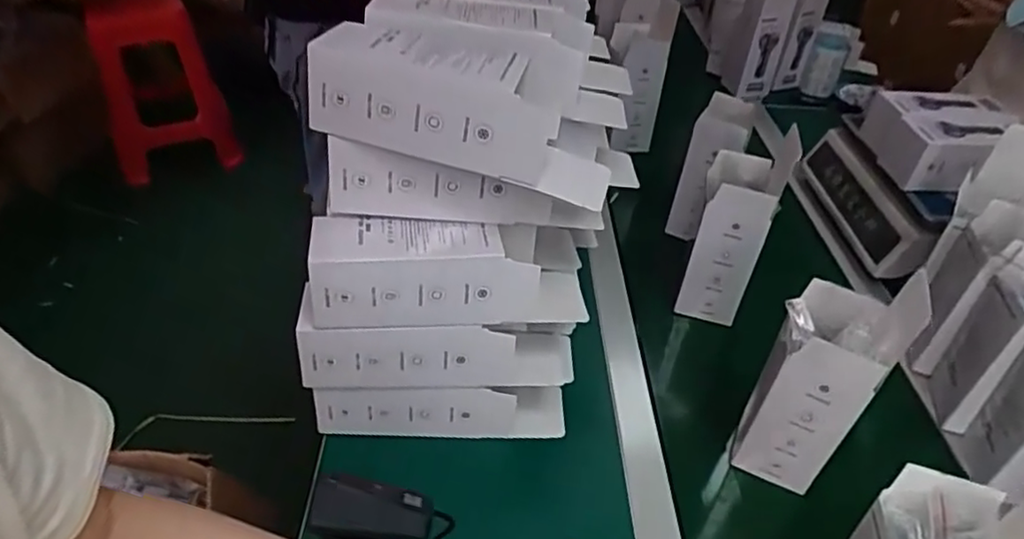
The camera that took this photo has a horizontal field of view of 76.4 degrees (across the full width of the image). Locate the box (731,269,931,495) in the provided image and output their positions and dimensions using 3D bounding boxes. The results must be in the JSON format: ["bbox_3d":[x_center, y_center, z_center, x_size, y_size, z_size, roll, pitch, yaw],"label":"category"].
[{"bbox_3d":[0.274,0.097,0.586,0.084,0.232,0.072,23,45,20],"label":"box"}]

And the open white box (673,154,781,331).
[{"bbox_3d":[0.256,-0.038,0.784,0.075,0.184,0.095,15,43,12],"label":"open white box"}]

